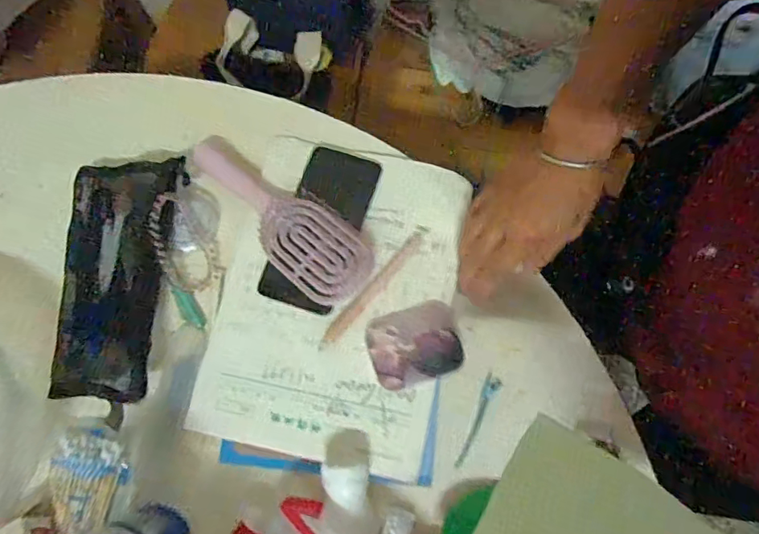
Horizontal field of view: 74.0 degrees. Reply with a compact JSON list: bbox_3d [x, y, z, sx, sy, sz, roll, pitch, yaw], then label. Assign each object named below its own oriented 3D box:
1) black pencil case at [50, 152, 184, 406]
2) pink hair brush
[{"bbox_3d":[-0.247,0.006,0.468,0.090,0.039,0.226,2,75,1],"label":"black pencil case"},{"bbox_3d":[-0.102,-0.051,0.481,0.218,0.028,0.075,39,79,10],"label":"pink hair brush"}]

